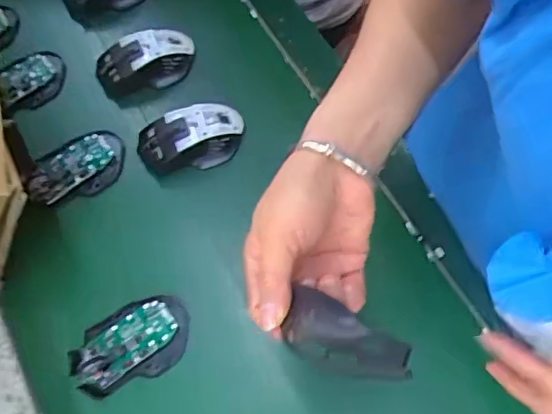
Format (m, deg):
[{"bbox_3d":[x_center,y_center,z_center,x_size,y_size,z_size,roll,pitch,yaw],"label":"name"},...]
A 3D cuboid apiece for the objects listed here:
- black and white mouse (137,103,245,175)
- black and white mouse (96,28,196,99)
[{"bbox_3d":[-0.093,-0.077,0.620,0.115,0.042,0.062,-19,67,-6],"label":"black and white mouse"},{"bbox_3d":[-0.155,-0.173,0.668,0.114,0.048,0.068,-13,67,-4],"label":"black and white mouse"}]

